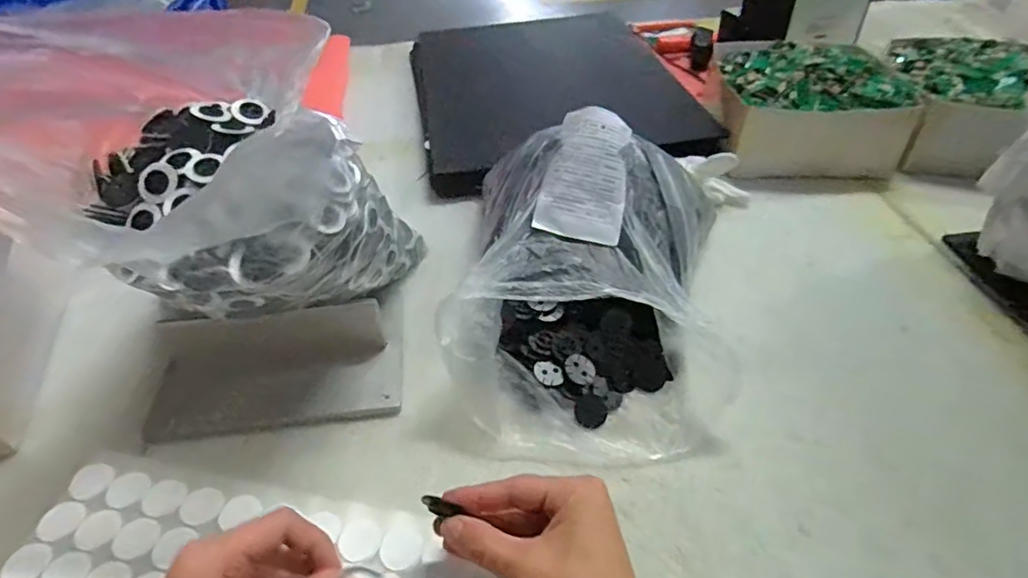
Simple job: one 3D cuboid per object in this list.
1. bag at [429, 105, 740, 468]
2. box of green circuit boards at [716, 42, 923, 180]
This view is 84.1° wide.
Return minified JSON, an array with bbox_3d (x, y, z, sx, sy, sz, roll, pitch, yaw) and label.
[{"bbox_3d":[0.070,-0.024,0.482,0.227,0.150,0.288,4,44,5],"label":"bag"},{"bbox_3d":[0.377,-0.240,0.741,0.214,0.103,0.217,7,44,8],"label":"box of green circuit boards"}]

